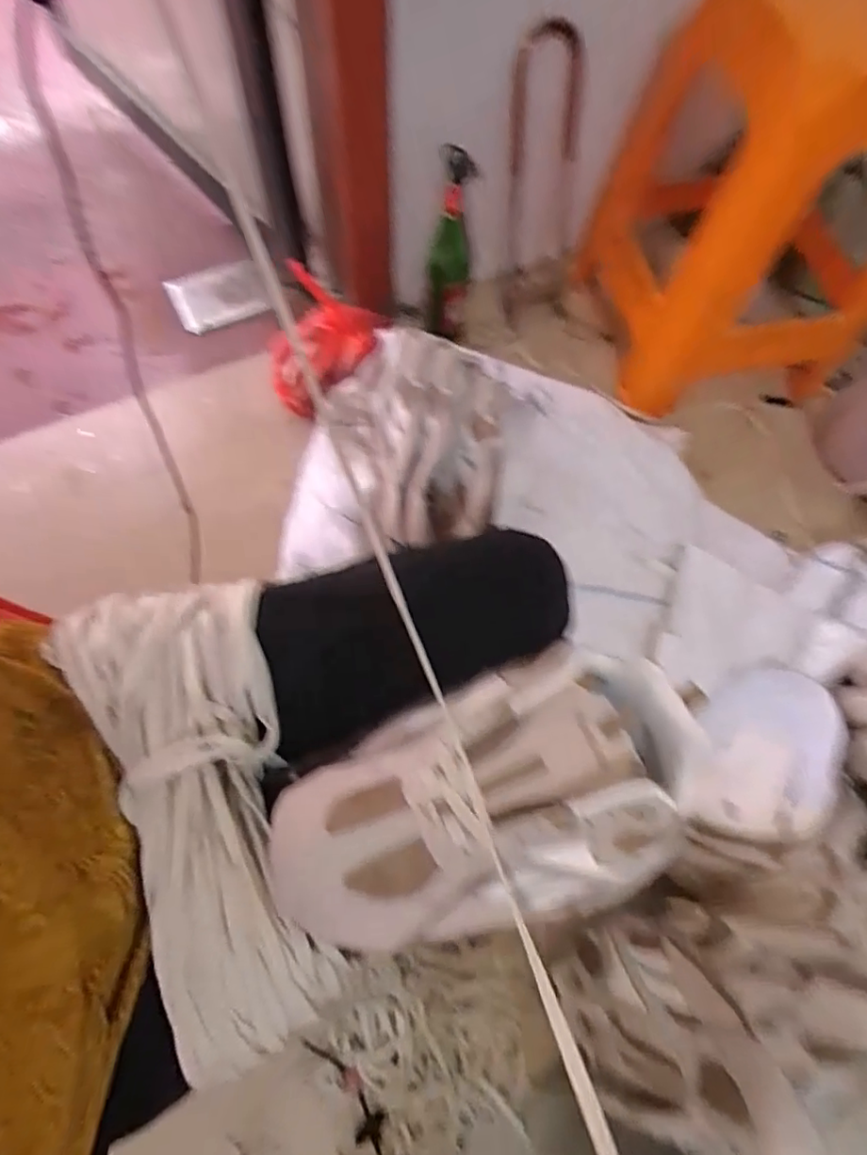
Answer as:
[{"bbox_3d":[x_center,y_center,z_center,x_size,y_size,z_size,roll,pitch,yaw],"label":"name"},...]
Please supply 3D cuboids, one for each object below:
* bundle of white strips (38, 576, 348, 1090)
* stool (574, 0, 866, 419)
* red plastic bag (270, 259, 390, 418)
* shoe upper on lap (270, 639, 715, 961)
[{"bbox_3d":[-0.141,0.131,0.364,0.132,0.066,0.294,-22,65,-13],"label":"bundle of white strips"},{"bbox_3d":[0.495,-0.574,0.867,0.374,0.471,0.361,-8,62,-6],"label":"stool"},{"bbox_3d":[-0.162,-0.349,0.861,0.170,0.143,0.144,-8,62,-6],"label":"red plastic bag"},{"bbox_3d":[0.039,0.130,0.343,0.268,0.058,0.137,-16,64,-10],"label":"shoe upper on lap"}]

